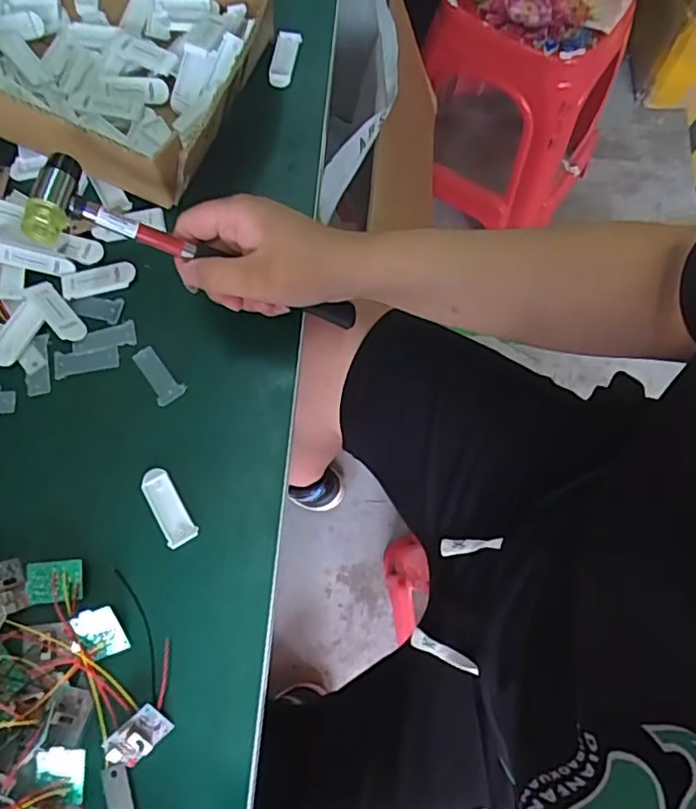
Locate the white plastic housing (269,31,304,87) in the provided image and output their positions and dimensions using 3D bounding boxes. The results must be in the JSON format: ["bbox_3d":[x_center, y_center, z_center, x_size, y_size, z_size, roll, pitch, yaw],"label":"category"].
[{"bbox_3d":[-0.056,-0.309,0.531,0.022,0.013,0.053,11,73,4],"label":"white plastic housing"}]

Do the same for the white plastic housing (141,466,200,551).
[{"bbox_3d":[-0.126,0.071,0.418,0.022,0.004,0.057,-29,74,-8],"label":"white plastic housing"}]

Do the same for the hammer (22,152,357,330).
[{"bbox_3d":[-0.096,-0.099,0.418,0.232,0.022,0.059,20,71,-23],"label":"hammer"}]

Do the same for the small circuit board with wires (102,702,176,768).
[{"bbox_3d":[-0.131,0.206,0.370,0.024,0.011,0.038,48,65,-2],"label":"small circuit board with wires"}]

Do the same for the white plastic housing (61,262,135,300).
[{"bbox_3d":[-0.197,-0.098,0.471,0.058,0.004,0.021,-14,92,-4],"label":"white plastic housing"}]

